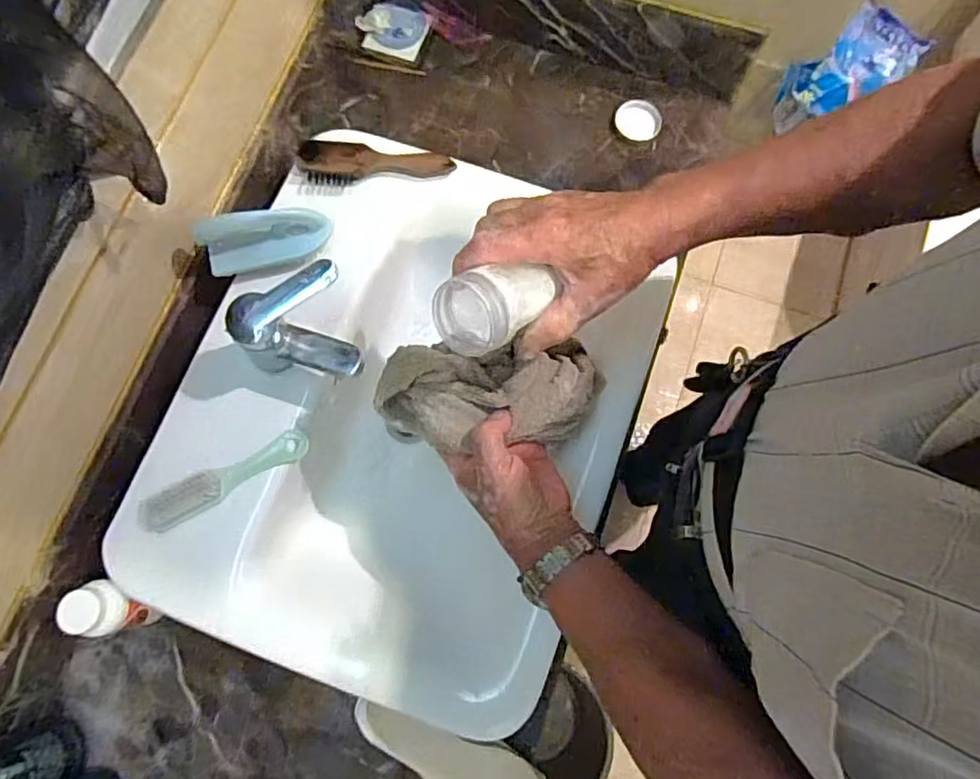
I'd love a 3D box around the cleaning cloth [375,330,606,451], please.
[{"bbox_3d":[0.012,0.001,0.529,0.207,0.057,0.089,-2,76,-22],"label":"cleaning cloth"}]

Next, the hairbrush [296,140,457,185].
[{"bbox_3d":[-0.125,-0.242,0.670,0.168,0.032,0.049,5,77,2],"label":"hairbrush"}]

